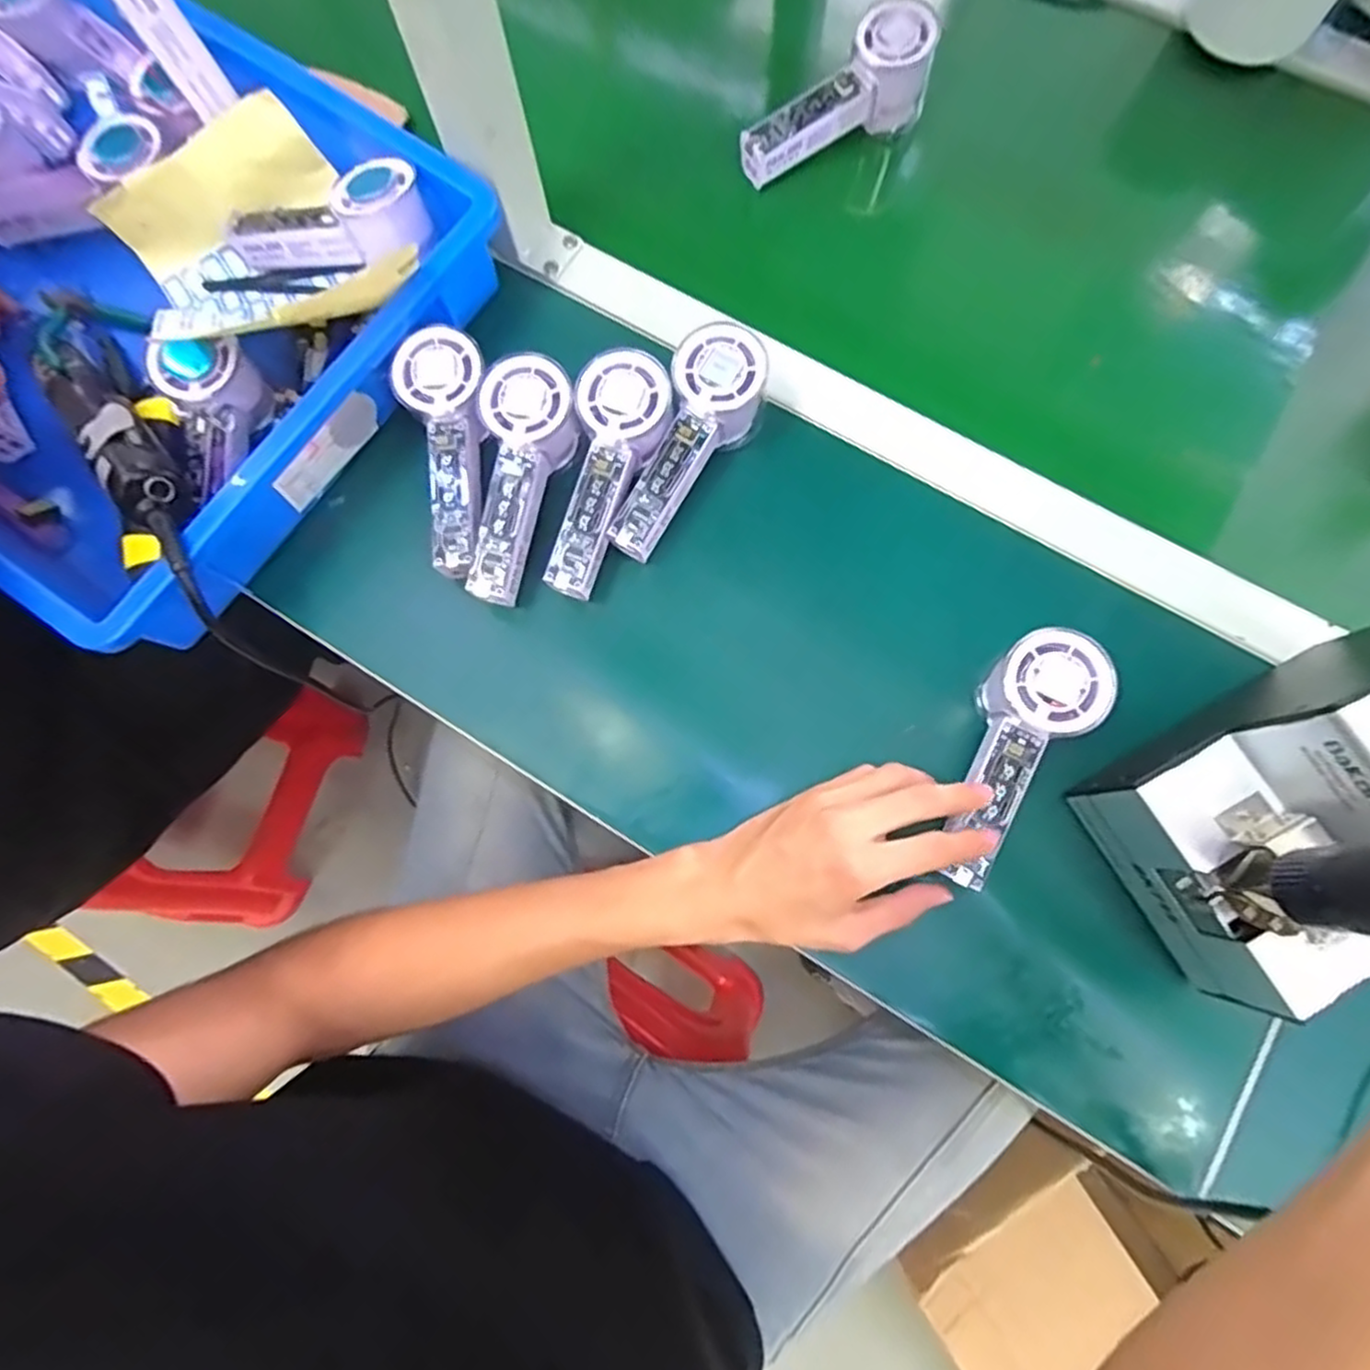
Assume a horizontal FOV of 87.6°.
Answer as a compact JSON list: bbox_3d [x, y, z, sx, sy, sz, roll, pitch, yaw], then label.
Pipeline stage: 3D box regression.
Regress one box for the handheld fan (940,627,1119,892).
[{"bbox_3d":[0.183,0.039,0.400,0.057,0.037,0.145,26,95,7],"label":"handheld fan"}]

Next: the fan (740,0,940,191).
[{"bbox_3d":[0.107,-0.420,0.522,0.146,0.067,0.041,-32,78,7],"label":"fan"}]

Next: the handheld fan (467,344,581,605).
[{"bbox_3d":[-0.102,-0.125,0.444,0.055,0.030,0.148,13,93,5],"label":"handheld fan"}]

